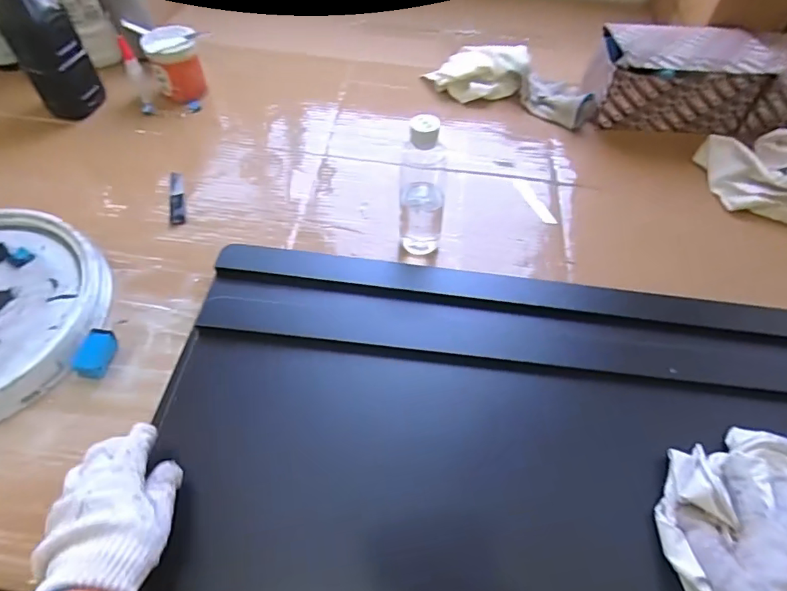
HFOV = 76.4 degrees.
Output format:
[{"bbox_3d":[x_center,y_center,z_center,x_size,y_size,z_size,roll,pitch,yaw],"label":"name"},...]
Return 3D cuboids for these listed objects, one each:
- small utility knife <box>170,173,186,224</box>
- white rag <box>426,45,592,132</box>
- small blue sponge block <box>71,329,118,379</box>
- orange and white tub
[{"bbox_3d":[-0.307,-0.137,0.711,0.020,0.006,0.105,-12,54,-11],"label":"small utility knife"},{"bbox_3d":[0.208,-0.382,0.879,0.289,0.056,0.141,19,55,12],"label":"white rag"},{"bbox_3d":[-0.324,0.065,0.545,0.026,0.029,0.053,4,53,1],"label":"small blue sponge block"},{"bbox_3d":[-0.360,-0.382,0.831,0.087,0.089,0.076,-18,56,-15],"label":"orange and white tub"}]

